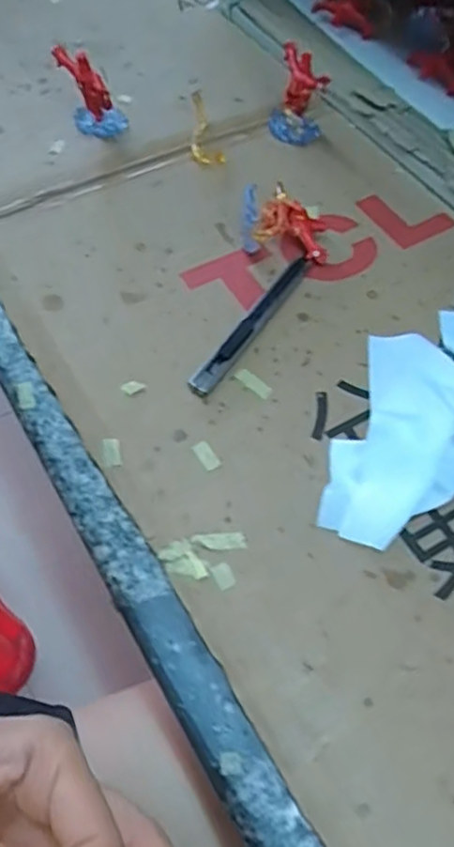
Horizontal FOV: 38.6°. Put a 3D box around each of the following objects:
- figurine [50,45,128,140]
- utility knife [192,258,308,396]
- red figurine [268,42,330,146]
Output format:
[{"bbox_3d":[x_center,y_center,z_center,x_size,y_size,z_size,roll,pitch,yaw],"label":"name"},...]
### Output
[{"bbox_3d":[-0.089,-0.217,0.427,0.037,0.052,0.038,-13,59,-7],"label":"figurine"},{"bbox_3d":[0.015,-0.056,0.356,0.010,0.007,0.113,29,63,17],"label":"utility knife"},{"bbox_3d":[0.048,-0.218,0.430,0.035,0.042,0.039,13,60,8],"label":"red figurine"}]

